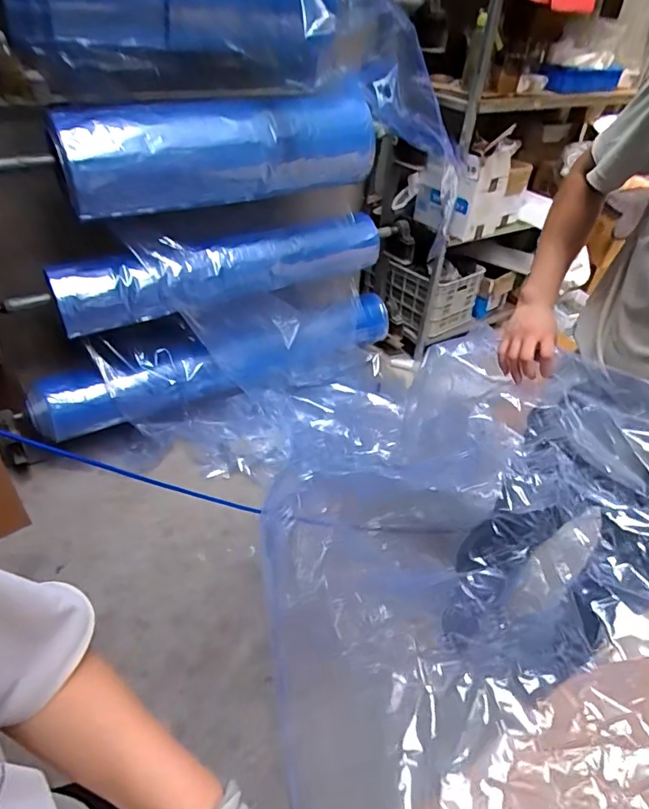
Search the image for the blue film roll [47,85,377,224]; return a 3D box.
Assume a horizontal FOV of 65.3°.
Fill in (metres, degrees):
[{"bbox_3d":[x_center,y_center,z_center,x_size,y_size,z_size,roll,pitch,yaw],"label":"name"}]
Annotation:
[{"bbox_3d":[-0.306,-0.815,1.625,1.027,0.275,0.264,-21,45,-27],"label":"blue film roll"}]

